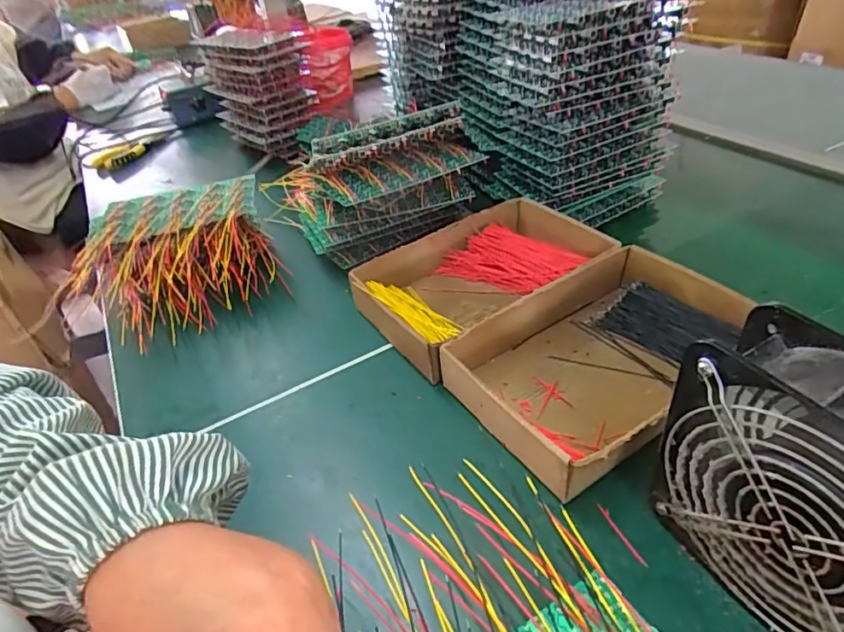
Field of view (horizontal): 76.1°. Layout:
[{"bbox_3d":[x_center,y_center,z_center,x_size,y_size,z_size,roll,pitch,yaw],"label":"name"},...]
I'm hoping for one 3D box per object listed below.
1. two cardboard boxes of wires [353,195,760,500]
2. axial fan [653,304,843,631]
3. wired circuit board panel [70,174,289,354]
[{"bbox_3d":[0.103,-0.003,0.490,0.233,0.051,0.293,-25,42,-25],"label":"two cardboard boxes of wires"},{"bbox_3d":[0.195,0.098,0.264,0.056,0.154,0.146,-21,40,-21],"label":"axial fan"},{"bbox_3d":[-0.270,-0.073,0.602,0.195,0.074,0.203,-21,40,-15],"label":"wired circuit board panel"}]

